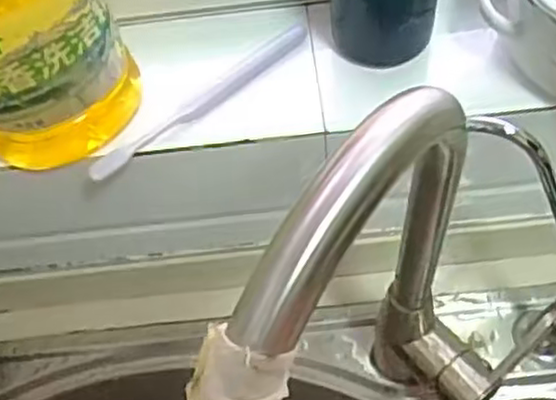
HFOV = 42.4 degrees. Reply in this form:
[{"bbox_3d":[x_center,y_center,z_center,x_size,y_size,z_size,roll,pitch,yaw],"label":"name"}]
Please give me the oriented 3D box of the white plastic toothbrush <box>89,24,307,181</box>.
[{"bbox_3d":[-0.051,-0.070,0.491,0.184,0.012,0.018,-39,60,-21],"label":"white plastic toothbrush"}]

